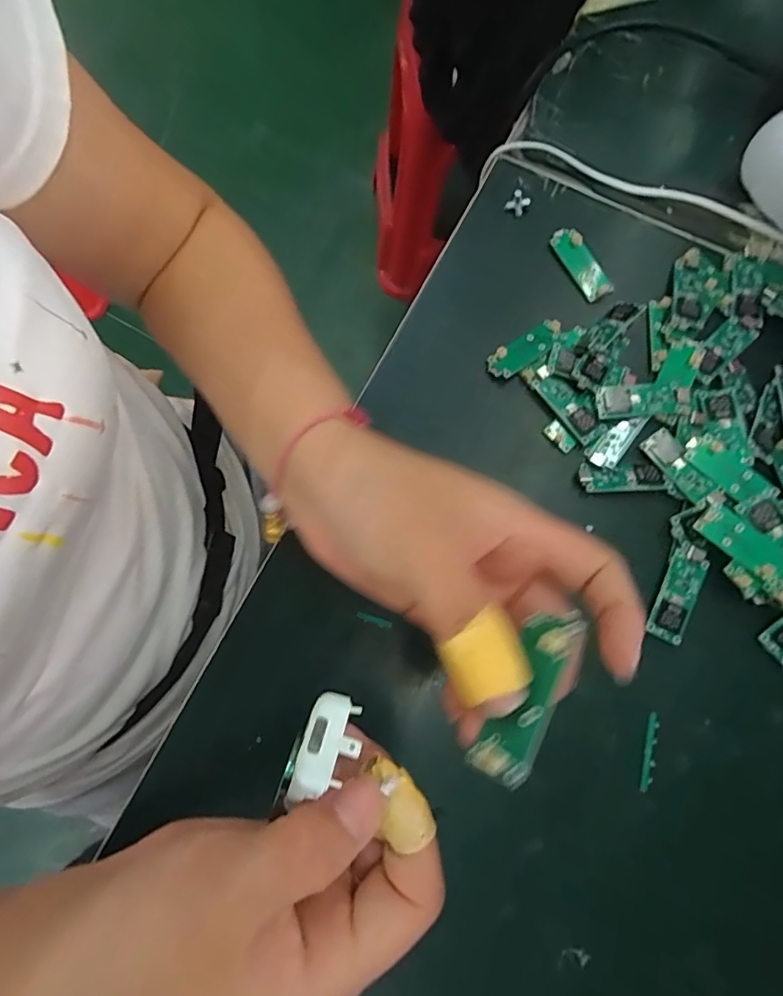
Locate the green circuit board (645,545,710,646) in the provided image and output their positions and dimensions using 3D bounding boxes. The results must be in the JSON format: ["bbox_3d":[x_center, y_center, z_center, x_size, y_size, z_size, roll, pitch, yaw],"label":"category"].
[{"bbox_3d":[0.153,0.051,0.277,0.019,0.007,0.050,25,78,5],"label":"green circuit board"}]

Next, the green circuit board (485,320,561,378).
[{"bbox_3d":[0.079,-0.089,0.312,0.048,0.006,0.019,-36,67,-6],"label":"green circuit board"}]

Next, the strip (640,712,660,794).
[{"bbox_3d":[0.131,0.128,0.263,0.006,0.004,0.037,14,77,4],"label":"strip"}]

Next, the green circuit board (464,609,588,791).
[{"bbox_3d":[0.039,0.055,0.149,0.015,0.005,0.051,28,73,7],"label":"green circuit board"}]

